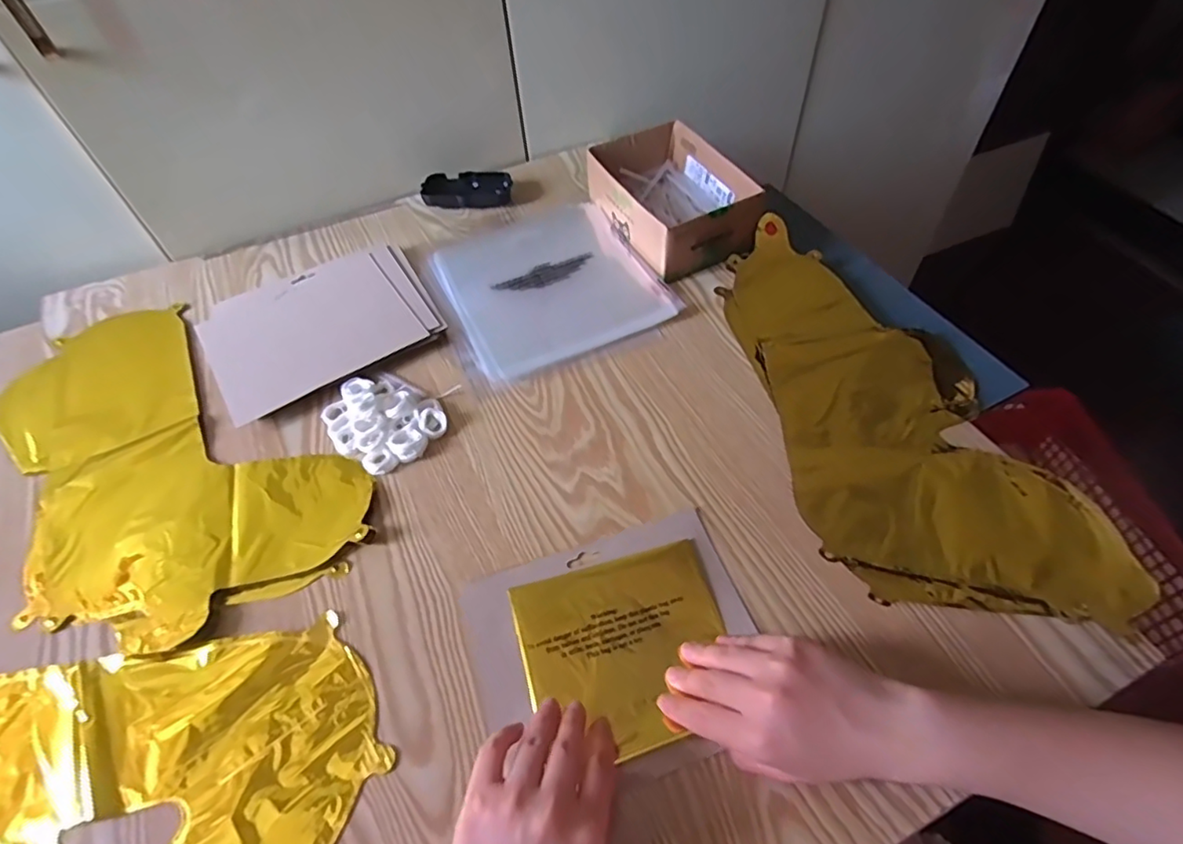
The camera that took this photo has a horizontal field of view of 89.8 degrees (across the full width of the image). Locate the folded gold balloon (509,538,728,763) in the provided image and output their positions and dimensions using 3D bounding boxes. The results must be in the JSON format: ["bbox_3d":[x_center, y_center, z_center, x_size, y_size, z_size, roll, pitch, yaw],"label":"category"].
[{"bbox_3d":[0.025,0.156,0.413,0.142,0.005,0.124,-14,53,-8],"label":"folded gold balloon"}]

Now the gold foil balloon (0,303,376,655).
[{"bbox_3d":[-0.387,0.037,0.518,0.403,0.011,0.220,33,61,25],"label":"gold foil balloon"}]

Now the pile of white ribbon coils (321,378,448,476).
[{"bbox_3d":[-0.191,-0.003,0.528,0.108,0.024,0.079,28,59,22],"label":"pile of white ribbon coils"}]

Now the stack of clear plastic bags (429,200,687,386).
[{"bbox_3d":[-0.049,-0.155,0.642,0.211,0.015,0.227,-22,54,-14],"label":"stack of clear plastic bags"}]

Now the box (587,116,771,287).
[{"bbox_3d":[0.088,-0.251,0.670,0.133,0.069,0.186,-22,54,-14],"label":"box"}]

